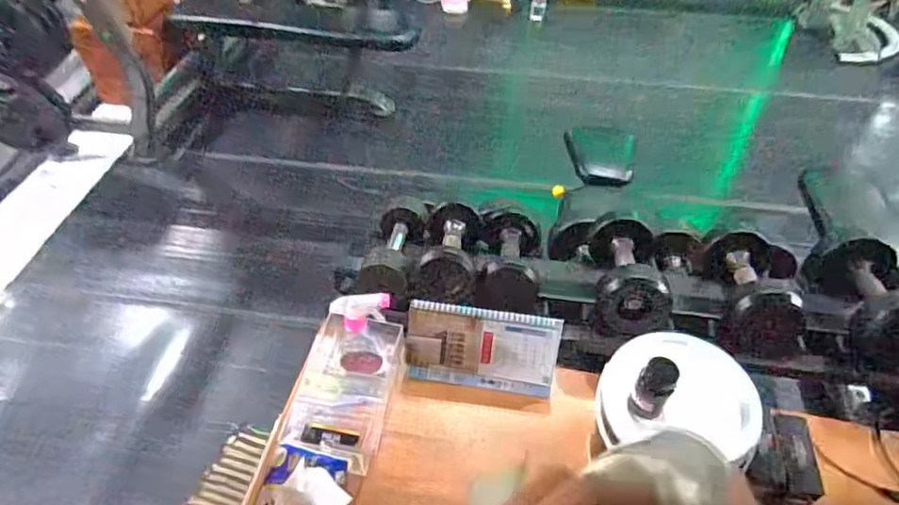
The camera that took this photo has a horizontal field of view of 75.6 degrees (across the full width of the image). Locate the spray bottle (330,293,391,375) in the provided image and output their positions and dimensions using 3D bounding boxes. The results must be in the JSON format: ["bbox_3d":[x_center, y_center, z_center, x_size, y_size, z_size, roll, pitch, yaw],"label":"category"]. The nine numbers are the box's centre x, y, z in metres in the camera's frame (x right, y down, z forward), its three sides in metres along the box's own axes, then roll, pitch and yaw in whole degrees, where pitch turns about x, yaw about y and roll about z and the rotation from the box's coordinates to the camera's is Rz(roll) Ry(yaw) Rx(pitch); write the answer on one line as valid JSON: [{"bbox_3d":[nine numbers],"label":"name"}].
[{"bbox_3d":[-0.138,0.132,0.933,0.087,0.143,0.060,-6,46,-8],"label":"spray bottle"}]

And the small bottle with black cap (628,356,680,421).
[{"bbox_3d":[0.255,0.172,0.725,0.043,0.083,0.043,1,46,-1],"label":"small bottle with black cap"}]

